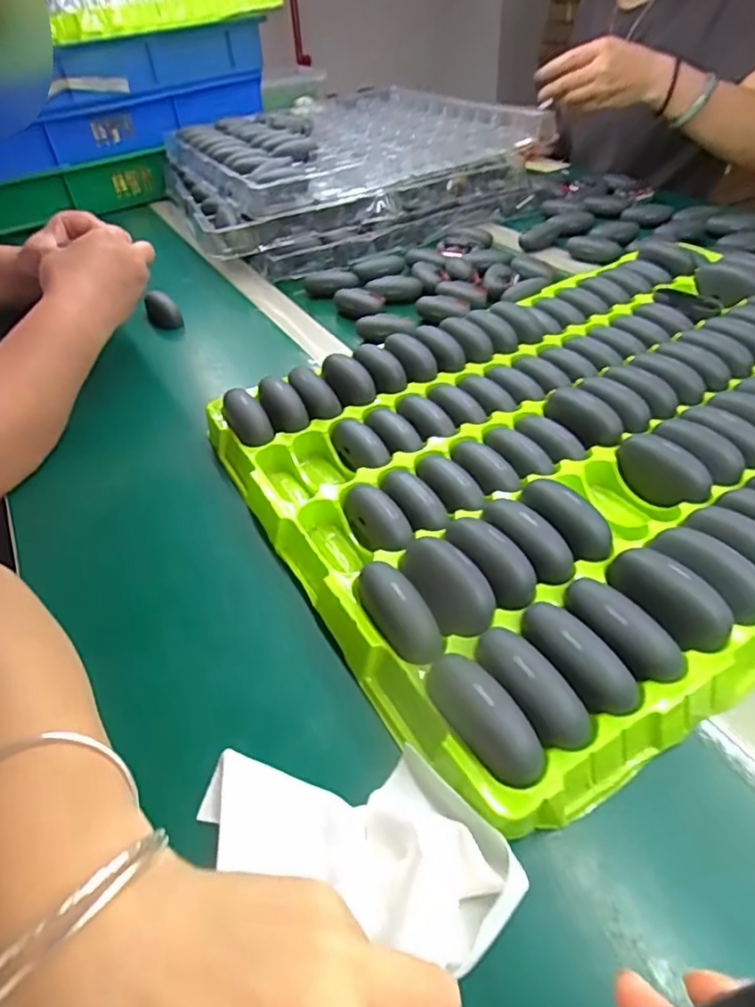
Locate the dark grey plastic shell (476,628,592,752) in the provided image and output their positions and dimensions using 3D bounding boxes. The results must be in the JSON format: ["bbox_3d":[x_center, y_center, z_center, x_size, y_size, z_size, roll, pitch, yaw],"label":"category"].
[{"bbox_3d":[0.072,0.084,0.278,0.026,0.019,0.065,-26,46,-22],"label":"dark grey plastic shell"}]

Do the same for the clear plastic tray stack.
[{"bbox_3d":[-0.074,-0.521,0.900,0.481,0.103,0.445,-23,45,-19],"label":"clear plastic tray stack"}]

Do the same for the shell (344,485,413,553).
[{"bbox_3d":[0.000,0.013,0.386,0.024,0.031,0.064,-25,46,-21],"label":"shell"}]

